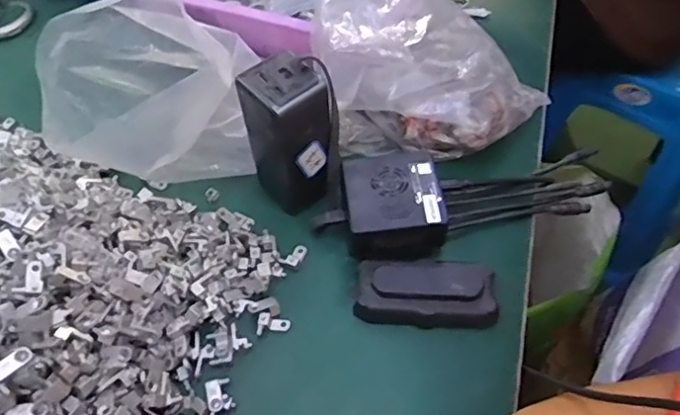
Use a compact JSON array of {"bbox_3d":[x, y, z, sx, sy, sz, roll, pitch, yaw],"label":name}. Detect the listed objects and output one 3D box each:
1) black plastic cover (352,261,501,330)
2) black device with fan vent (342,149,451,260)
[{"bbox_3d":[0.066,0.065,0.435,0.103,0.032,0.048,4,56,3],"label":"black plastic cover"},{"bbox_3d":[0.044,0.000,0.460,0.078,0.048,0.079,-3,56,-2],"label":"black device with fan vent"}]

